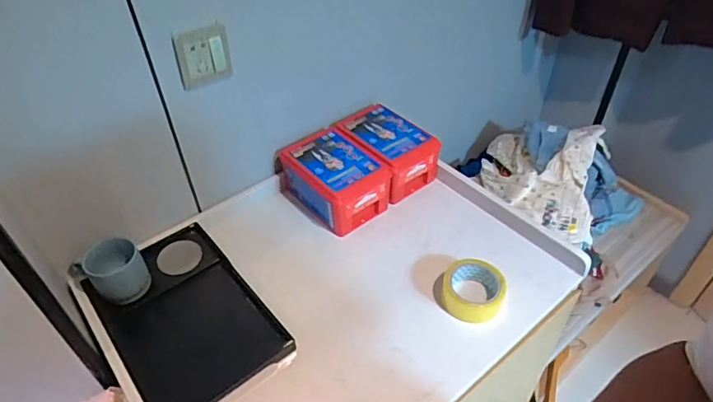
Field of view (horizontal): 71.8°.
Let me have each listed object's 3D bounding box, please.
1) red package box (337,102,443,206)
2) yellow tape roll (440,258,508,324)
[{"bbox_3d":[0.068,-0.110,1.064,0.141,0.102,0.202,-26,49,-24],"label":"red package box"},{"bbox_3d":[0.199,0.152,0.840,0.100,0.056,0.099,-1,43,1],"label":"yellow tape roll"}]

